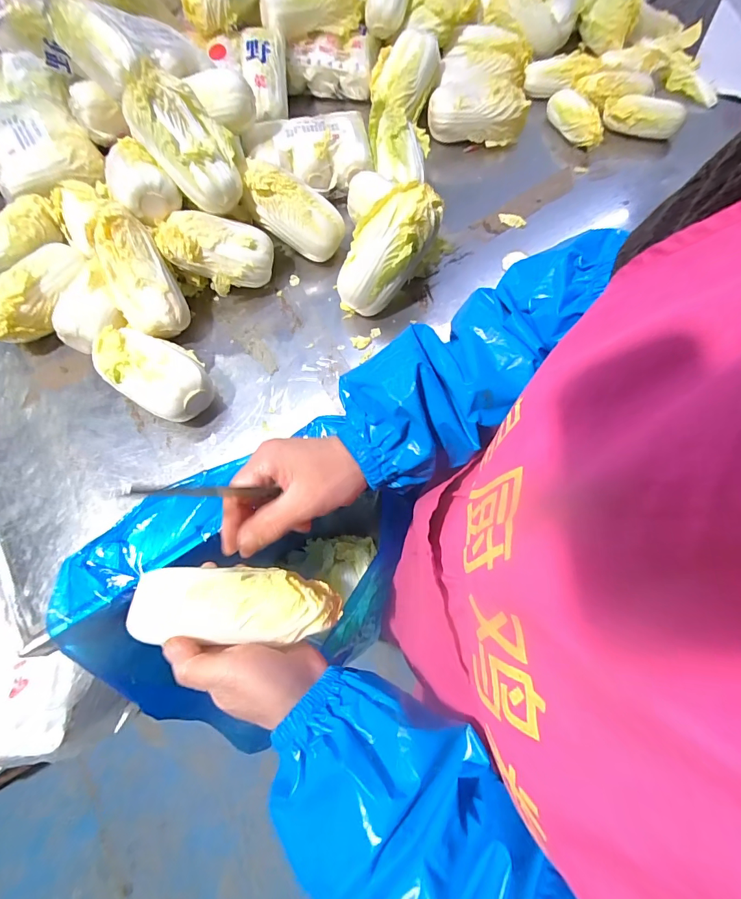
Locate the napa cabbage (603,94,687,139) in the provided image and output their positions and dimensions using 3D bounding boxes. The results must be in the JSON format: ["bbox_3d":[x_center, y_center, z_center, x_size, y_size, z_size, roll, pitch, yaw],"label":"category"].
[{"bbox_3d":[0.451,-0.551,0.686,0.122,0.044,0.046,12,70,6],"label":"napa cabbage"}]

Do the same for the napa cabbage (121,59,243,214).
[{"bbox_3d":[-0.229,-0.372,0.514,0.161,0.076,0.089,46,62,-20],"label":"napa cabbage"}]

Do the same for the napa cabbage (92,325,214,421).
[{"bbox_3d":[-0.255,-0.092,0.505,0.144,0.070,0.090,30,72,12],"label":"napa cabbage"}]

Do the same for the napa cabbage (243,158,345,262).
[{"bbox_3d":[-0.111,-0.334,0.580,0.146,0.072,0.079,27,99,-24],"label":"napa cabbage"}]

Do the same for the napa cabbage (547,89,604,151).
[{"bbox_3d":[0.336,-0.547,0.684,0.044,0.038,0.120,-33,72,-11],"label":"napa cabbage"}]

